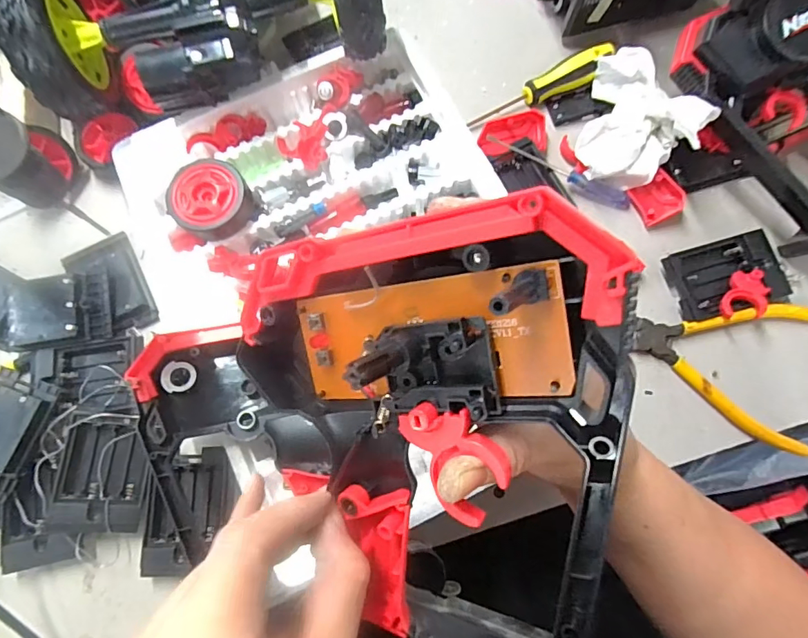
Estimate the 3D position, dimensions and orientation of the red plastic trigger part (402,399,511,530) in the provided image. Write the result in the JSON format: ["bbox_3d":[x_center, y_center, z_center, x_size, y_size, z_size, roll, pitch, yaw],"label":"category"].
[{"bbox_3d":[0.019,0.043,0.155,0.024,0.012,0.041,-38,85,28],"label":"red plastic trigger part"}]

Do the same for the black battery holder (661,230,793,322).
[{"bbox_3d":[0.248,-0.033,0.362,0.088,0.016,0.055,-14,77,-2],"label":"black battery holder"}]

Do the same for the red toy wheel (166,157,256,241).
[{"bbox_3d":[-0.142,-0.086,0.351,0.055,0.024,0.057,0,77,1],"label":"red toy wheel"}]

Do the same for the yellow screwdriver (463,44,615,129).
[{"bbox_3d":[0.114,-0.197,0.399,0.130,0.024,0.023,-22,77,-4],"label":"yellow screwdriver"}]

